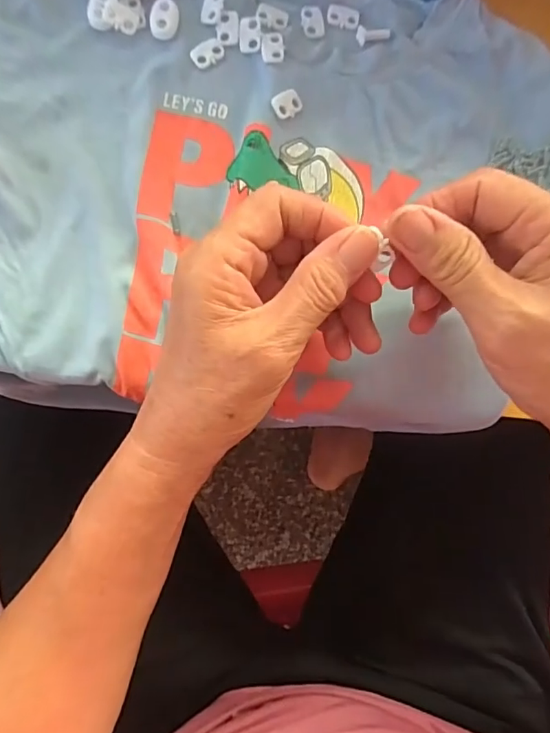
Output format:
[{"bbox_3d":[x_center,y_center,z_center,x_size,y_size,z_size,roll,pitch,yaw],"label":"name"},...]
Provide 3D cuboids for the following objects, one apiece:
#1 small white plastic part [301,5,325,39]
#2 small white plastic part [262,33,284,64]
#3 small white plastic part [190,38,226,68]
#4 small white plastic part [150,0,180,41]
[{"bbox_3d":[0.022,-0.199,0.280,0.013,0.004,0.020,-11,85,-6],"label":"small white plastic part"},{"bbox_3d":[-0.001,-0.180,0.274,0.013,0.004,0.019,-2,84,-6],"label":"small white plastic part"},{"bbox_3d":[-0.038,-0.177,0.273,0.019,0.004,0.012,-33,88,-8],"label":"small white plastic part"},{"bbox_3d":[-0.061,-0.193,0.271,0.015,0.005,0.022,8,83,-4],"label":"small white plastic part"}]

